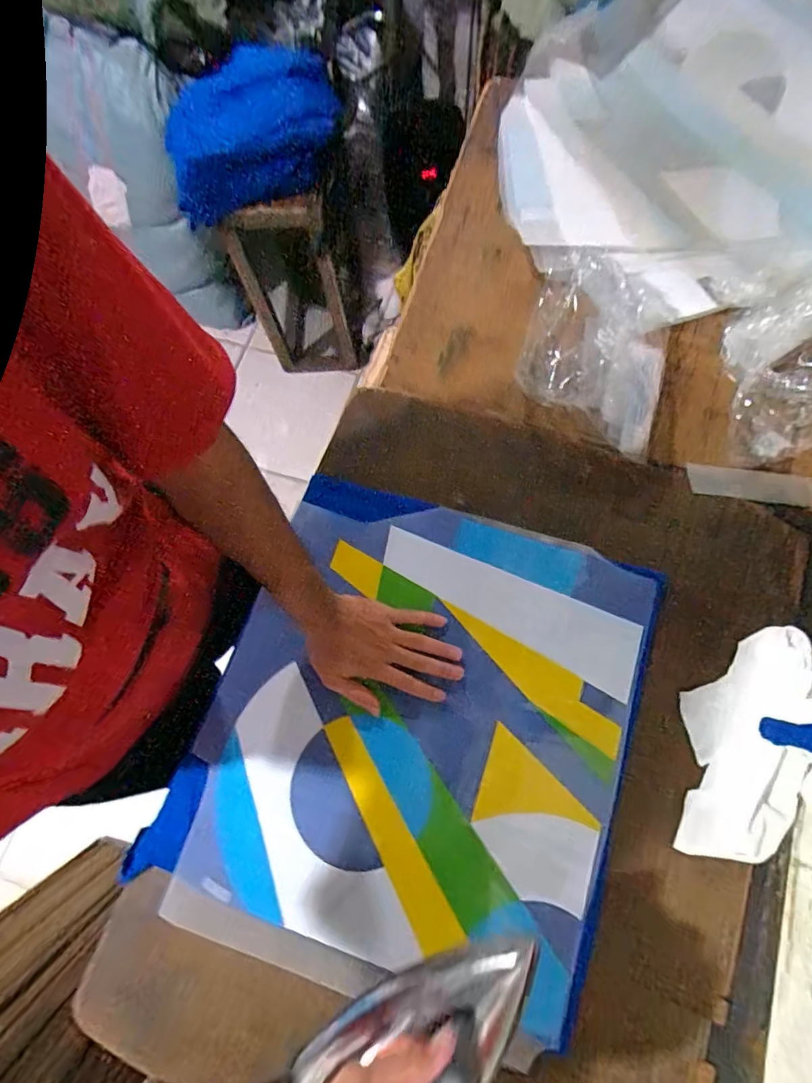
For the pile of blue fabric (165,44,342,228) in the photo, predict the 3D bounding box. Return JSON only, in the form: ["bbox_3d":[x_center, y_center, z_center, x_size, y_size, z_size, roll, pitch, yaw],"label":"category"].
[{"bbox_3d":[-0.337,-0.881,1.085,0.391,0.226,0.235,-5,73,0],"label":"pile of blue fabric"}]

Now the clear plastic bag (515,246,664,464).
[{"bbox_3d":[0.253,-0.264,0.660,0.190,0.067,0.279,11,75,4],"label":"clear plastic bag"}]

